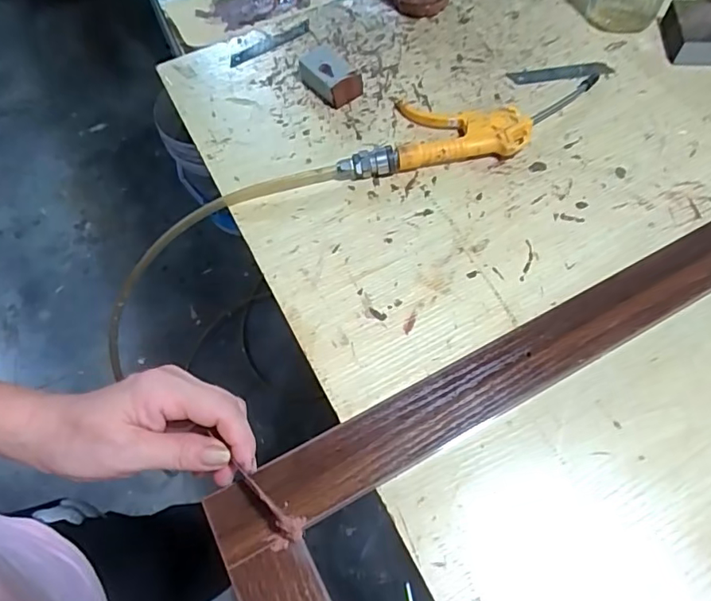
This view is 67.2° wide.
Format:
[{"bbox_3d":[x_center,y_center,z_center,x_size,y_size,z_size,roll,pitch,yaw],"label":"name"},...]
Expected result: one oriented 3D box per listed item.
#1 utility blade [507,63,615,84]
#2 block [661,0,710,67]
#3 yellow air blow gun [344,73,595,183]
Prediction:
[{"bbox_3d":[0.203,-0.223,0.528,0.100,0.004,0.021,-6,61,0],"label":"utility blade"},{"bbox_3d":[0.343,-0.260,0.517,0.072,0.029,0.067,5,62,7],"label":"block"},{"bbox_3d":[0.106,-0.162,0.484,0.248,0.024,0.082,-9,61,-1],"label":"yellow air blow gun"}]

